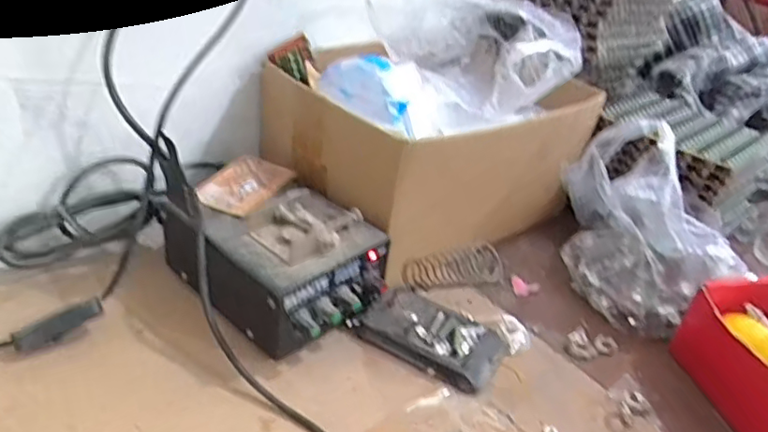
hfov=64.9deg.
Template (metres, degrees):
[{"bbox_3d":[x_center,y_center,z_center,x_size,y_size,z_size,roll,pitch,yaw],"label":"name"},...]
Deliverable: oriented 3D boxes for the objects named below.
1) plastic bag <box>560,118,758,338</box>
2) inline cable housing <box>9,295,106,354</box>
[{"bbox_3d":[0.225,0.003,0.544,0.071,0.164,0.172,-10,36,-27],"label":"plastic bag"},{"bbox_3d":[-0.234,0.079,0.436,0.060,0.019,0.010,-29,45,-24],"label":"inline cable housing"}]

